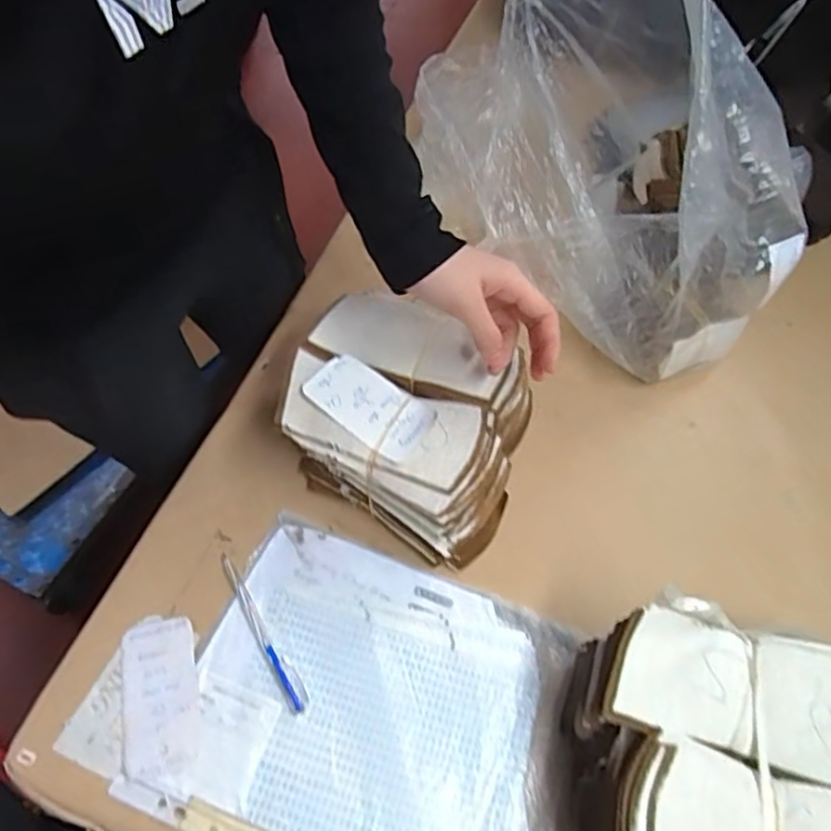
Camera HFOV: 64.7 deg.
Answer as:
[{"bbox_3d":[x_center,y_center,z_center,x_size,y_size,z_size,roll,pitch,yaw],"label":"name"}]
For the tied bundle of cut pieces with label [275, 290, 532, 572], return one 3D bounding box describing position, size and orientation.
[{"bbox_3d":[-0.002,0.005,0.539,0.188,0.098,0.161,26,60,14],"label":"tied bundle of cut pieces with label"}]

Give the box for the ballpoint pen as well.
[{"bbox_3d":[-0.116,0.161,0.494,0.014,0.009,0.134,-29,63,-19],"label":"ballpoint pen"}]

